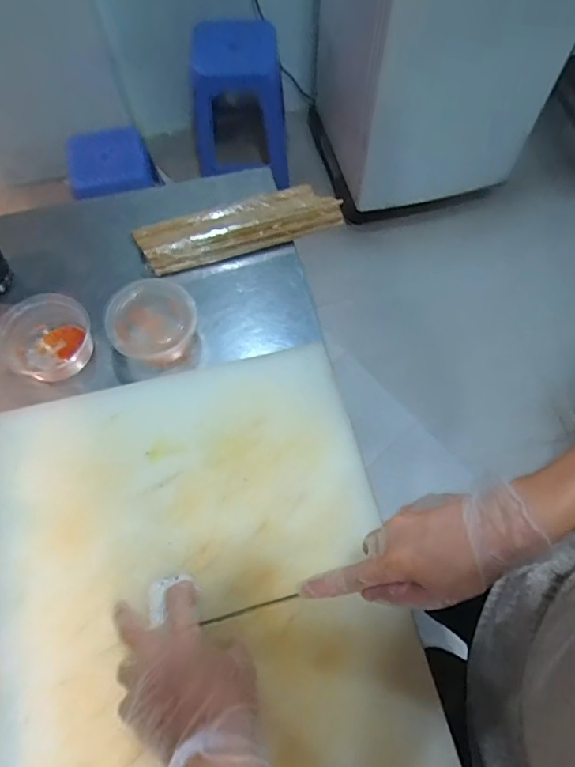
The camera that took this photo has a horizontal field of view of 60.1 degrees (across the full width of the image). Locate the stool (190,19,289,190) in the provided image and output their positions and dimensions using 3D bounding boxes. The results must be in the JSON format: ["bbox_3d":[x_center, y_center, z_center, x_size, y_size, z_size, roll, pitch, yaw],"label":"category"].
[{"bbox_3d":[-0.145,-0.911,1.659,0.293,0.518,0.291,2,65,2],"label":"stool"}]

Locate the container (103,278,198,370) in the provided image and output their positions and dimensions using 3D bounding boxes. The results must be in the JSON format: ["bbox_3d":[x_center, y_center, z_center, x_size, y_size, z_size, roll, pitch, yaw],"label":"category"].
[{"bbox_3d":[-0.163,-0.073,0.613,0.093,0.074,0.091,0,65,1],"label":"container"}]

